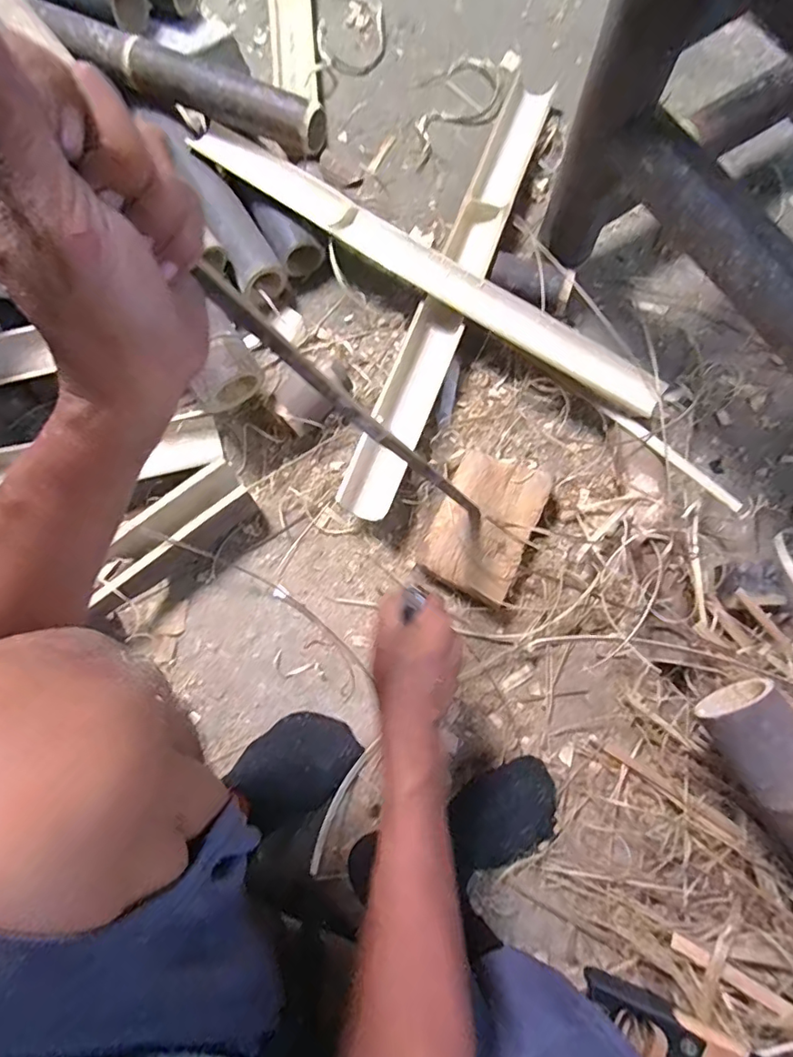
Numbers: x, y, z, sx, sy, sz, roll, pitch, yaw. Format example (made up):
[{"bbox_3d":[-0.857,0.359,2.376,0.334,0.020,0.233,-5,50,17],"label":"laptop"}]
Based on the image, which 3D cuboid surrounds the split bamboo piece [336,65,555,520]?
[{"bbox_3d":[0.079,-0.325,0.717,0.073,0.051,0.677,21,79,7],"label":"split bamboo piece"}]

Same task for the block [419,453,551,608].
[{"bbox_3d":[0.106,-0.005,0.653,0.108,0.044,0.167,25,80,7],"label":"block"}]

